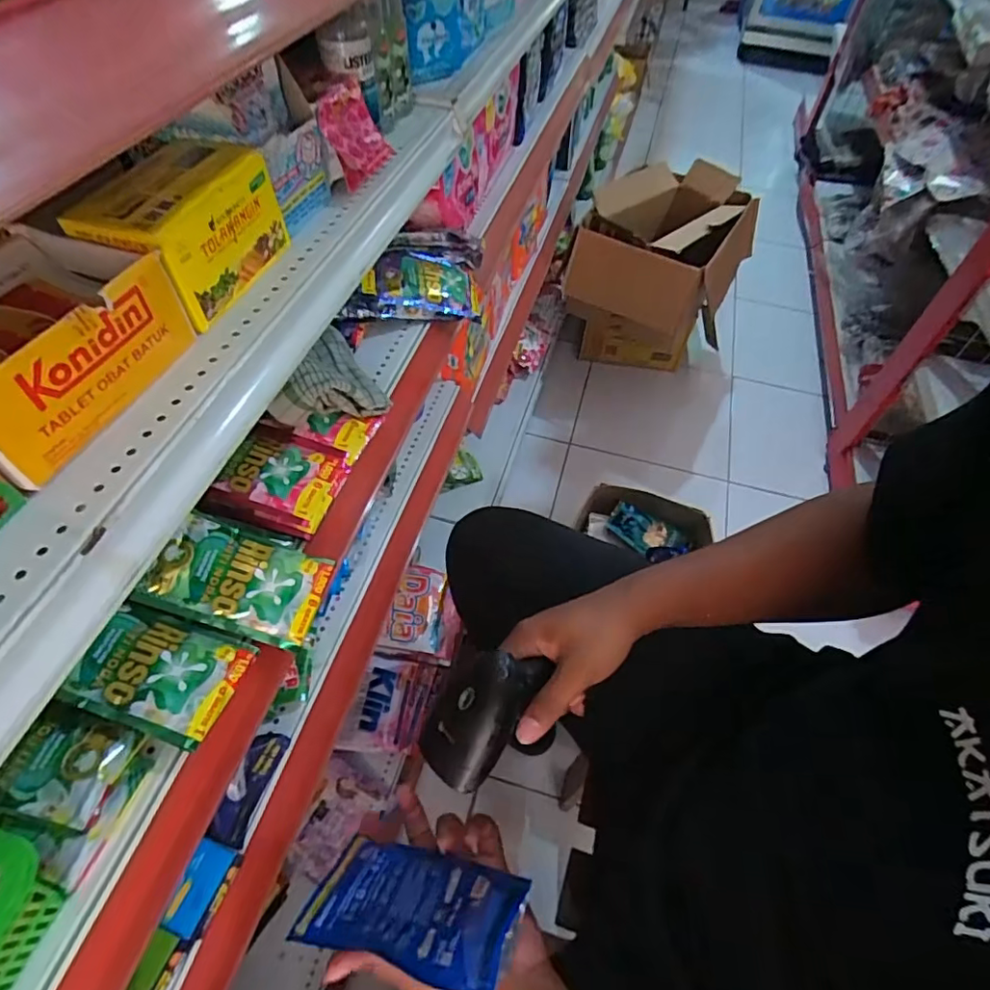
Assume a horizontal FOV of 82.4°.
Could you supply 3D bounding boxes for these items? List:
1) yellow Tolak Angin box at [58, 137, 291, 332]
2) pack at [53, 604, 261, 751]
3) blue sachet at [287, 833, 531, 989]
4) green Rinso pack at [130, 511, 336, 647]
[{"bbox_3d":[-0.190,-0.167,0.351,0.064,0.060,0.105,17,54,9],"label":"yellow Tolak Angin box"},{"bbox_3d":[-0.220,0.116,0.376,0.093,0.013,0.073,23,48,-7],"label":"pack"},{"bbox_3d":[-0.060,0.304,0.423,0.151,0.013,0.091,1,15,17],"label":"blue sachet"},{"bbox_3d":[-0.187,0.062,0.419,0.116,0.009,0.072,22,69,-12],"label":"green Rinso pack"}]

